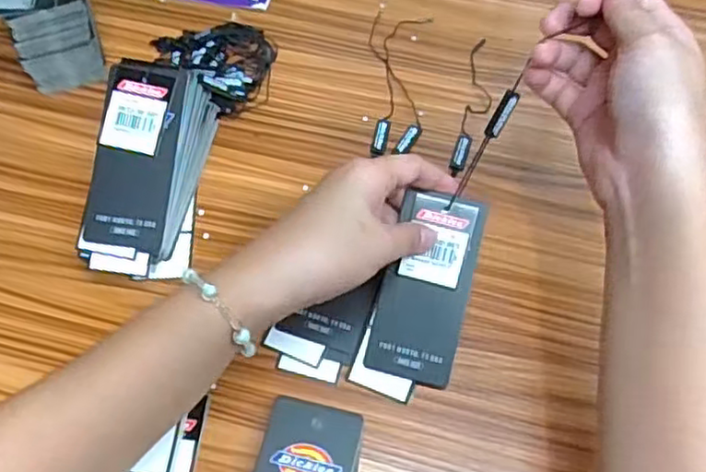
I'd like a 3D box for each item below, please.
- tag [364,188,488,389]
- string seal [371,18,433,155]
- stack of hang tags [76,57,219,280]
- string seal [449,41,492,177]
[{"bbox_3d":[0.044,0.029,0.383,0.050,0.004,0.107,18,84,10],"label":"tag"},{"bbox_3d":[0.027,-0.115,0.484,0.028,0.004,0.137,15,62,9],"label":"string seal"},{"bbox_3d":[-0.127,-0.040,0.404,0.053,0.075,0.120,6,61,4],"label":"stack of hang tags"},{"bbox_3d":[0.087,-0.095,0.470,0.019,0.004,0.121,11,61,7],"label":"string seal"}]

